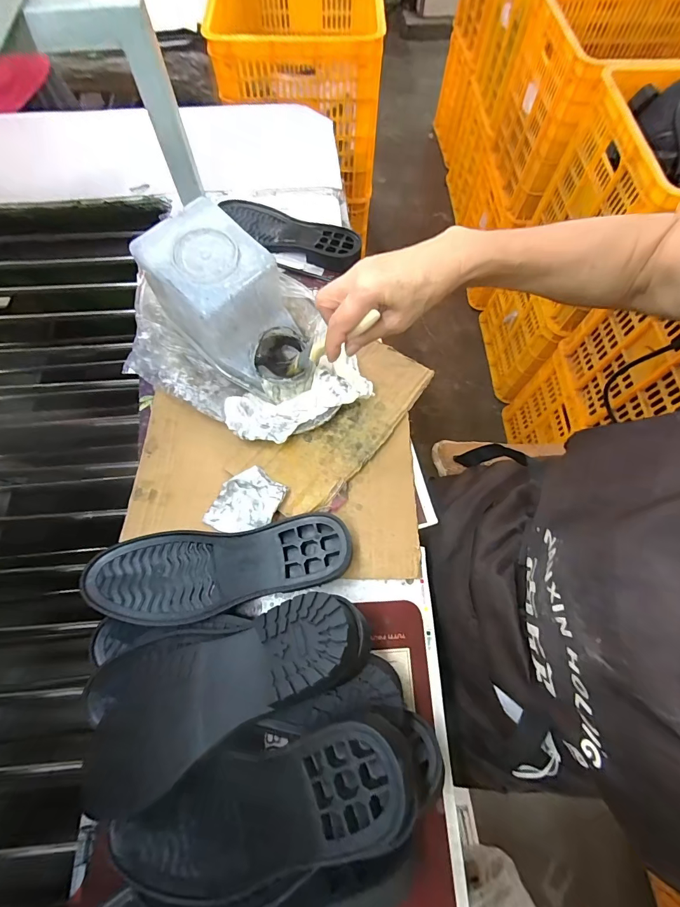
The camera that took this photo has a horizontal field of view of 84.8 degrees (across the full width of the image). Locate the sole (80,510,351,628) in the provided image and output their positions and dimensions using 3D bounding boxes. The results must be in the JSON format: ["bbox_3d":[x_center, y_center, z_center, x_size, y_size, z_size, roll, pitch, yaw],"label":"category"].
[{"bbox_3d":[-0.117,0.114,0.366,0.251,0.027,0.085,-5,68,-3],"label":"sole"}]

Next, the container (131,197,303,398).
[{"bbox_3d":[-0.117,-0.153,0.405,0.118,0.127,0.168,-33,72,-13],"label":"container"}]

